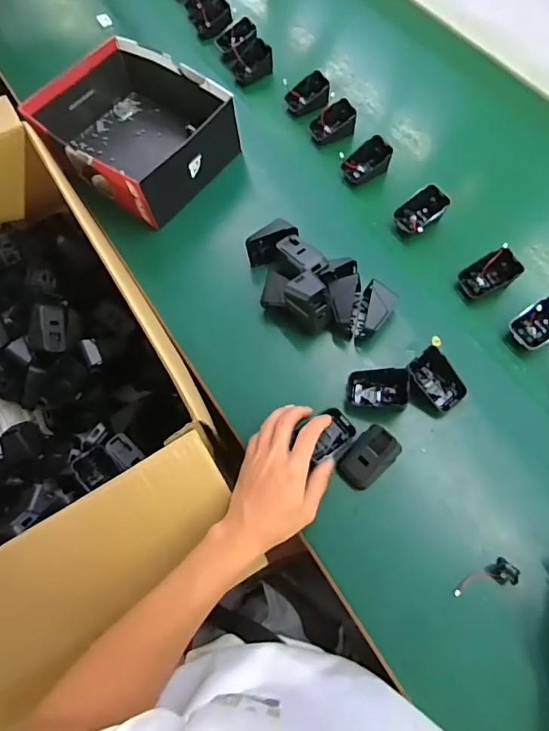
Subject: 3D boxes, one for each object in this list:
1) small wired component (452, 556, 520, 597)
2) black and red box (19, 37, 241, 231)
[{"bbox_3d":[0.202,0.204,0.437,0.061,0.018,0.023,-17,66,-6],"label":"small wired component"},{"bbox_3d":[-0.200,-0.340,0.657,0.245,0.090,0.212,35,71,16],"label":"black and red box"}]

